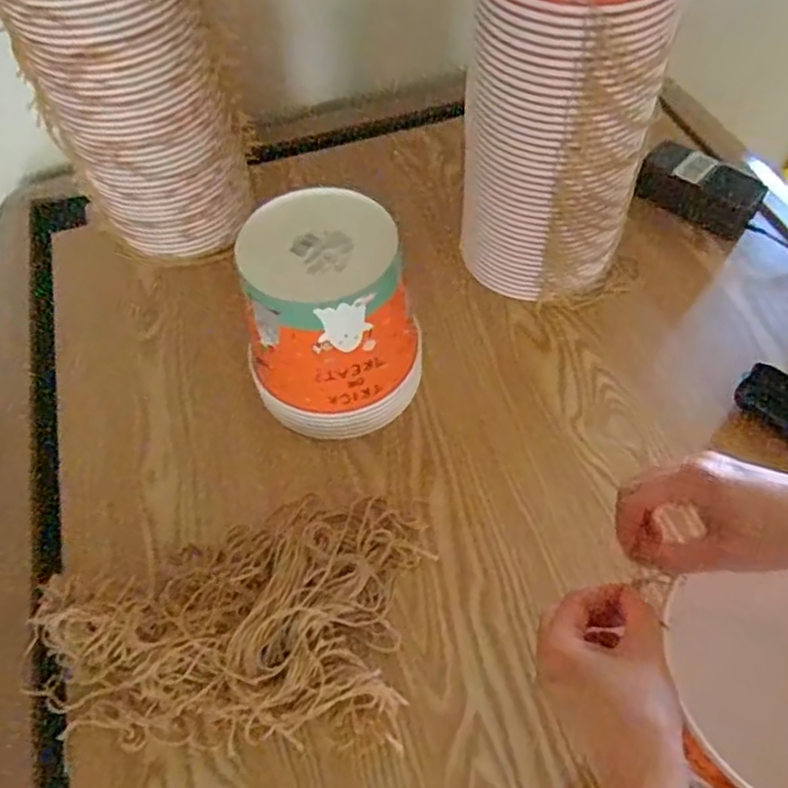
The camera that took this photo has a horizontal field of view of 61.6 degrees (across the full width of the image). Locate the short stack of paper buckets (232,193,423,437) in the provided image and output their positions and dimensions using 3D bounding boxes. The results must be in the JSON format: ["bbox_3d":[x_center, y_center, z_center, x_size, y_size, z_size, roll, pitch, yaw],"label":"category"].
[{"bbox_3d":[-0.050,-0.063,0.586,0.146,0.181,0.138,-10,56,-5],"label":"short stack of paper buckets"}]

